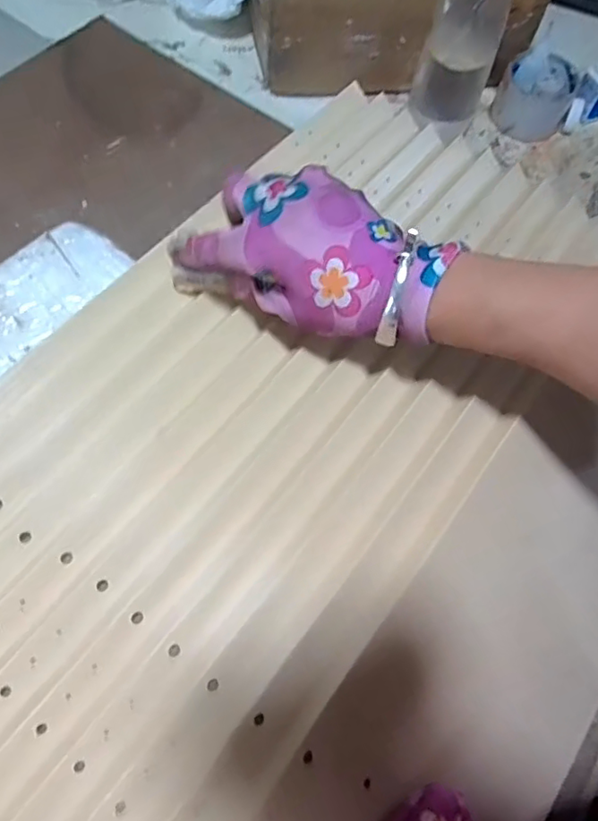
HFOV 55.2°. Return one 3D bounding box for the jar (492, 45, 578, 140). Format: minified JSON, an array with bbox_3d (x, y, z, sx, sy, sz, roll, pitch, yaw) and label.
[{"bbox_3d":[0.272,-0.362,0.654,0.080,0.059,0.084,28,67,8],"label":"jar"}]

